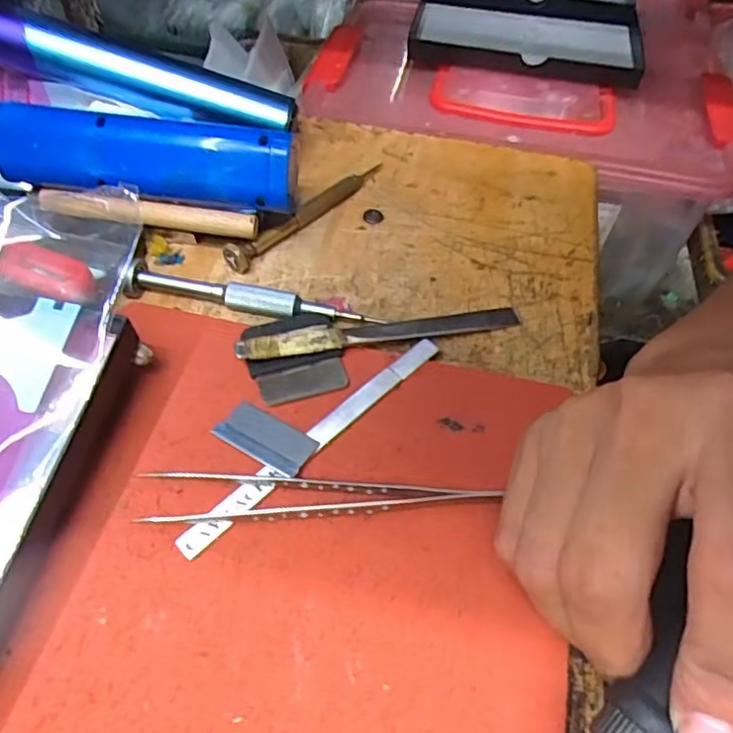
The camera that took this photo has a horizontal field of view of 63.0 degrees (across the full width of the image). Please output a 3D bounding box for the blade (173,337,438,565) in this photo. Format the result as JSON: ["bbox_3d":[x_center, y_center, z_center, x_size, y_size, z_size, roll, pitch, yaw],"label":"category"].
[{"bbox_3d":[-0.026,0.018,0.232,0.035,0.004,0.125,39,60,22],"label":"blade"}]

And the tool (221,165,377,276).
[{"bbox_3d":[-0.027,-0.079,0.302,0.012,0.009,0.105,38,60,22],"label":"tool"}]

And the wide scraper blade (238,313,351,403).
[{"bbox_3d":[-0.030,-0.006,0.246,0.038,0.007,0.041,-12,55,-12],"label":"wide scraper blade"}]

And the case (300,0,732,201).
[{"bbox_3d":[0.146,-0.288,0.503,0.317,0.055,0.363,16,54,8],"label":"case"}]

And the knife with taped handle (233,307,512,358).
[{"bbox_3d":[0.008,-0.016,0.256,0.124,0.012,0.012,-11,55,-12],"label":"knife with taped handle"}]

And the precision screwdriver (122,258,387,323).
[{"bbox_3d":[-0.050,-0.031,0.264,0.112,0.013,0.011,8,54,2],"label":"precision screwdriver"}]

